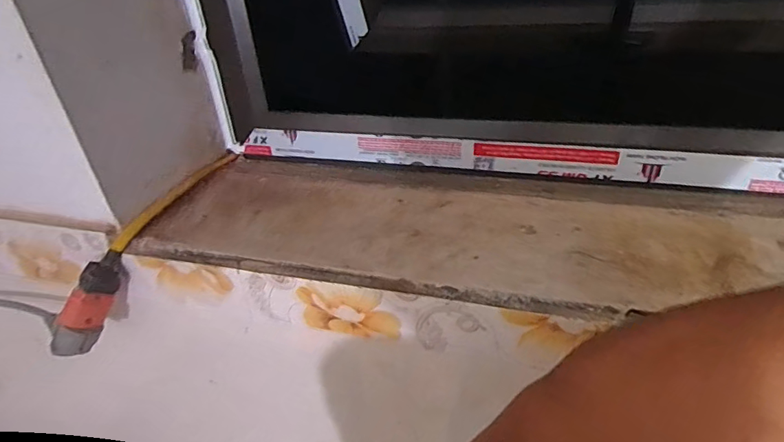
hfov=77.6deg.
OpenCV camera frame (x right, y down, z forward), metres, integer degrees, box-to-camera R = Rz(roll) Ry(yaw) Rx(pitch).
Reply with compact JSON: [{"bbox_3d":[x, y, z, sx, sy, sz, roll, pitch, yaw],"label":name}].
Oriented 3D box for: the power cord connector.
[{"bbox_3d":[-0.255,0.070,0.412,0.025,0.094,0.032,26,2,39],"label":"power cord connector"}]

